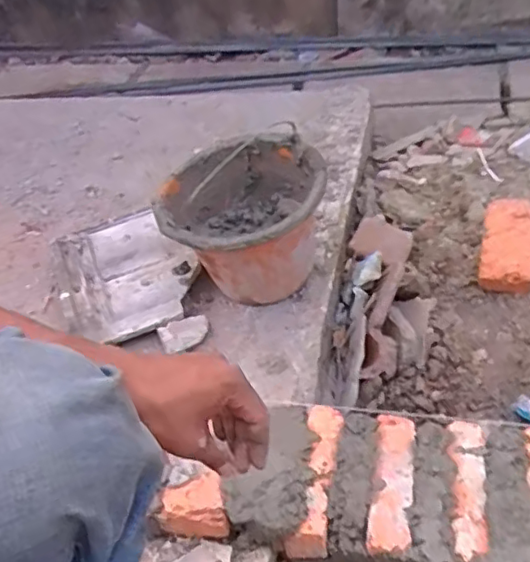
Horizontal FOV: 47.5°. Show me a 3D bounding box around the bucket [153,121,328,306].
[{"bbox_3d":[-0.031,-0.073,0.904,0.230,0.219,0.229,-6,41,5],"label":"bucket"}]

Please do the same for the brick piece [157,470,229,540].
[{"bbox_3d":[-0.075,0.248,0.654,0.073,0.049,0.053,-5,41,3],"label":"brick piece"}]

